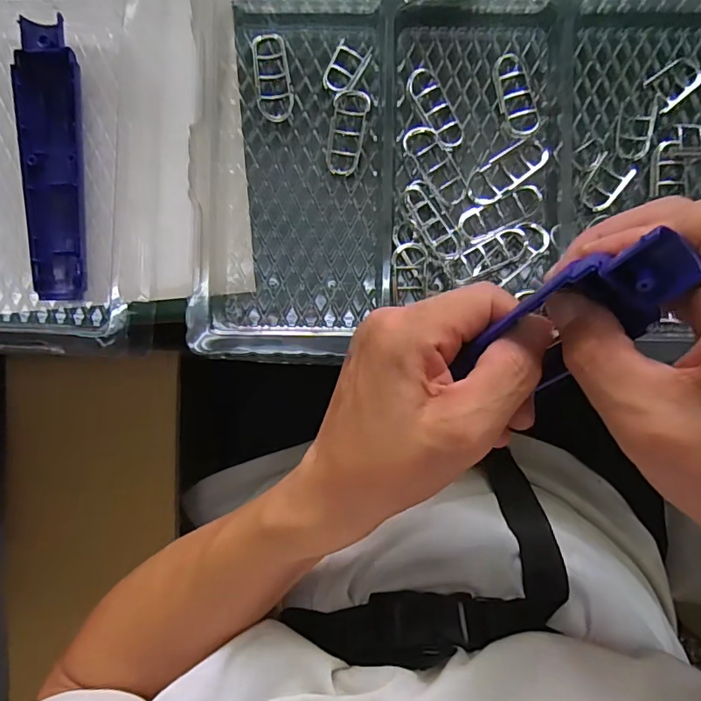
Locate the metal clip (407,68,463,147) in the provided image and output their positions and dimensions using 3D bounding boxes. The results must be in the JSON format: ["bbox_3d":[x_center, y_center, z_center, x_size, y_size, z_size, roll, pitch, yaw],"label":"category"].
[{"bbox_3d":[0.054,-0.151,0.312,0.020,0.008,0.052,-31,91,1],"label":"metal clip"}]

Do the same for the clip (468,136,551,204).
[{"bbox_3d":[0.097,-0.111,0.310,0.053,0.010,0.023,-35,90,1],"label":"clip"}]

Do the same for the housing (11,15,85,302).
[{"bbox_3d":[-0.184,-0.115,0.310,0.037,0.015,0.166,2,91,1],"label":"housing"}]

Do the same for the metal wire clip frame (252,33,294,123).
[{"bbox_3d":[-0.049,-0.171,0.312,0.022,0.009,0.052,-4,91,1],"label":"metal wire clip frame"}]

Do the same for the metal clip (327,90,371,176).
[{"bbox_3d":[-0.002,-0.135,0.312,0.022,0.010,0.051,8,91,1],"label":"metal clip"}]

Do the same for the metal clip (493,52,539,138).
[{"bbox_3d":[0.102,-0.158,0.311,0.021,0.009,0.054,-15,91,1],"label":"metal clip"}]

